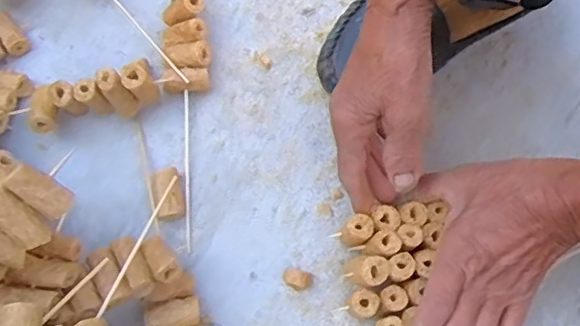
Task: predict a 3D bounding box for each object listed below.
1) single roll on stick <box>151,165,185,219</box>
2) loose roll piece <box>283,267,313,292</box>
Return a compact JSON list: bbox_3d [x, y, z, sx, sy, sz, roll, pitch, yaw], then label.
[{"bbox_3d":[-0.093,0.023,0.448,0.022,0.023,0.037,-13,74,-5],"label":"single roll on stick"},{"bbox_3d":[0.005,0.086,0.436,0.021,0.016,0.016,19,74,5],"label":"loose roll piece"}]

